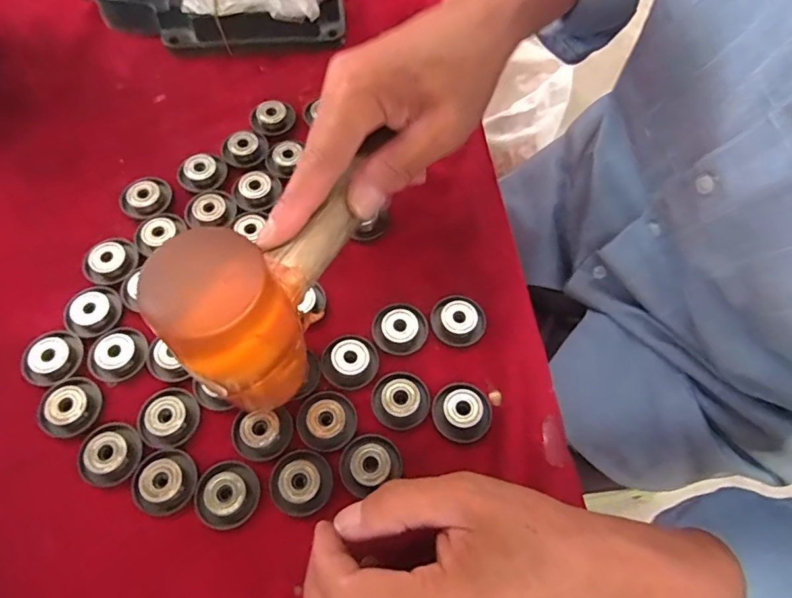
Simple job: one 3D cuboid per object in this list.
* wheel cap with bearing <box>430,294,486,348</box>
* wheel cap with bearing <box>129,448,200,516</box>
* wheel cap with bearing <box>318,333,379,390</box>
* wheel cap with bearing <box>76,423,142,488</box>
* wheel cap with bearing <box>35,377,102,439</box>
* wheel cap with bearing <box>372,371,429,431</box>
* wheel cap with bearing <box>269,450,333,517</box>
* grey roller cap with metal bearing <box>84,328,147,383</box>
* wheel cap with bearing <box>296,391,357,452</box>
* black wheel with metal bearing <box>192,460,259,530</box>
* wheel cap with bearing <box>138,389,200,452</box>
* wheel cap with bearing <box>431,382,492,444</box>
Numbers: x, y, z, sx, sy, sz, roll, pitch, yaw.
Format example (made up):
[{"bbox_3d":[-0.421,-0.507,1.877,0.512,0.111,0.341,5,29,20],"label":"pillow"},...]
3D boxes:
[{"bbox_3d":[0.039,0.013,0.319,0.033,0.008,0.032,0,64,-1],"label":"wheel cap with bearing"},{"bbox_3d":[-0.123,0.096,0.273,0.033,0.009,0.031,0,64,-1],"label":"wheel cap with bearing"},{"bbox_3d":[-0.026,0.037,0.302,0.033,0.010,0.029,-29,68,-14],"label":"wheel cap with bearing"},{"bbox_3d":[-0.156,0.084,0.279,0.032,0.008,0.032,0,64,-1],"label":"wheel cap with bearing"},{"bbox_3d":[-0.185,0.060,0.289,0.032,0.008,0.034,0,64,-1],"label":"wheel cap with bearing"},{"bbox_3d":[0.003,0.056,0.294,0.032,0.009,0.033,0,64,-1],"label":"wheel cap with bearing"},{"bbox_3d":[-0.051,0.097,0.274,0.032,0.008,0.033,0,64,-1],"label":"wheel cap with bearing"},{"bbox_3d":[-0.165,0.031,0.302,0.032,0.007,0.034,0,64,-1],"label":"grey roller cap with metal bearing"},{"bbox_3d":[-0.039,0.067,0.288,0.032,0.008,0.033,0,64,-1],"label":"wheel cap with bearing"},{"bbox_3d":[-0.090,0.103,0.273,0.032,0.008,0.033,0,64,-1],"label":"black wheel with metal bearing"},{"bbox_3d":[-0.128,0.066,0.288,0.032,0.006,0.033,0,64,-1],"label":"wheel cap with bearing"},{"bbox_3d":[0.038,0.063,0.292,0.032,0.016,0.034,0,64,-1],"label":"wheel cap with bearing"}]

